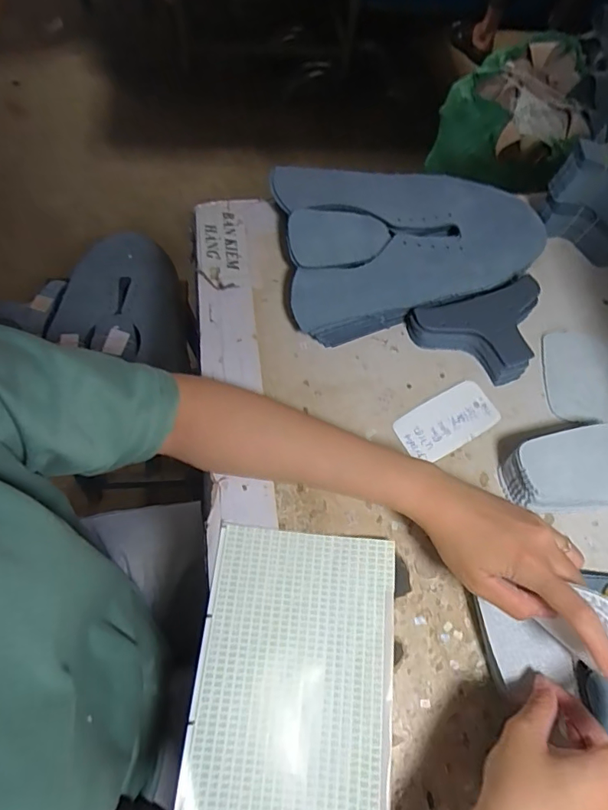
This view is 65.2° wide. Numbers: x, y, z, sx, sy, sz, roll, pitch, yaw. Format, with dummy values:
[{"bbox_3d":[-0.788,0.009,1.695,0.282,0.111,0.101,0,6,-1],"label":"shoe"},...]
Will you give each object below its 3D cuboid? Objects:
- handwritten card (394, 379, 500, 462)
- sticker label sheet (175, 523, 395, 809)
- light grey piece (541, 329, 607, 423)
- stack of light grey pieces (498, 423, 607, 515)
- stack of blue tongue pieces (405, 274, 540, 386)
[{"bbox_3d":[0.138,0.015,0.455,0.101,0.004,0.052,-26,70,-17],"label":"handwritten card"},{"bbox_3d":[-0.006,0.198,0.350,0.140,0.009,0.203,6,64,1],"label":"sticker label sheet"},{"bbox_3d":[0.287,-0.030,0.489,0.084,0.004,0.108,9,63,-5],"label":"light grey piece"},{"bbox_3d":[0.235,0.059,0.419,0.111,0.035,0.066,-7,65,-9],"label":"stack of light grey pieces"},{"bbox_3d":[0.186,-0.070,0.478,0.143,0.035,0.095,-16,67,-13],"label":"stack of blue tongue pieces"}]

